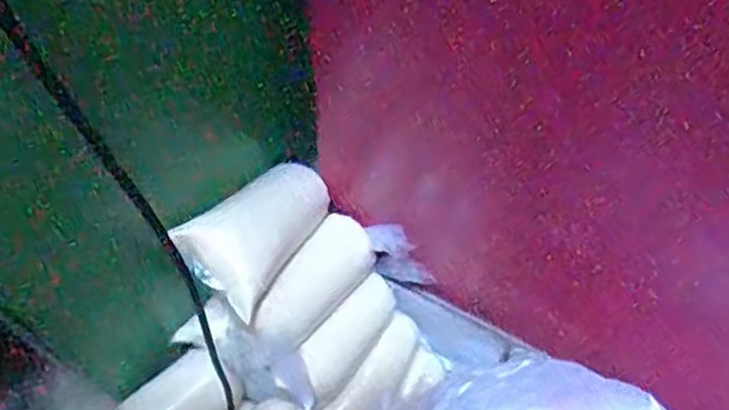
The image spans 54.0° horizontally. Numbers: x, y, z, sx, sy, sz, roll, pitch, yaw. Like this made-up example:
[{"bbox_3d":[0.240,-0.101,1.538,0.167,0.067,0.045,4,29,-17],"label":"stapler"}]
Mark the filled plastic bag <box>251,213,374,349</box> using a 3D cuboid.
[{"bbox_3d":[-0.042,0.063,0.600,0.045,0.053,0.135,32,50,17],"label":"filled plastic bag"}]

